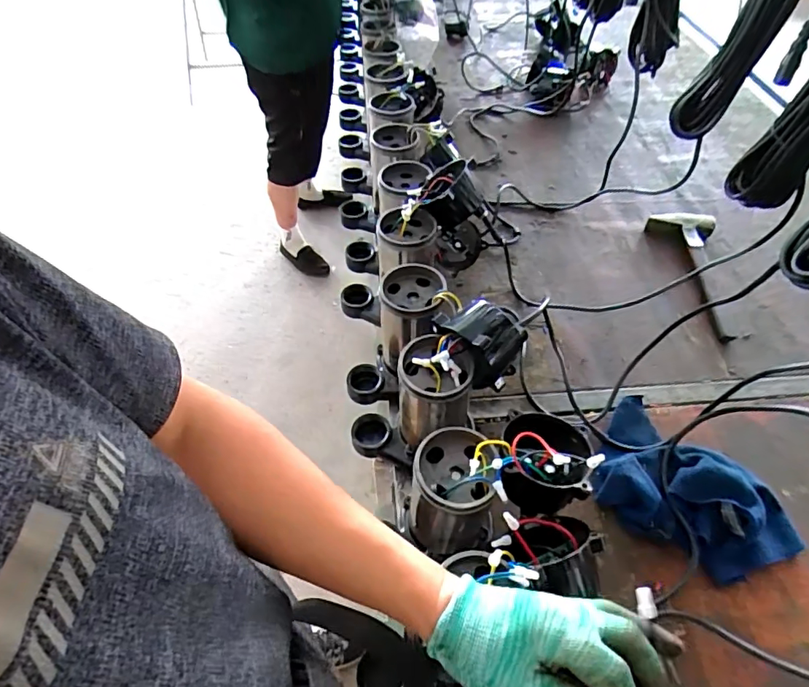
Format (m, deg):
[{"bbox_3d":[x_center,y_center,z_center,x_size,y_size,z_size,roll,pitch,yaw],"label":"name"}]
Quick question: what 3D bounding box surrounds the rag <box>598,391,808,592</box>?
[{"bbox_3d":[0.379,0.191,0.665,0.263,0.060,0.182,37,61,26],"label":"rag"}]

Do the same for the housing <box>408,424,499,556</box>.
[{"bbox_3d":[0.055,0.174,0.562,0.095,0.145,0.110,9,52,7],"label":"housing"}]

